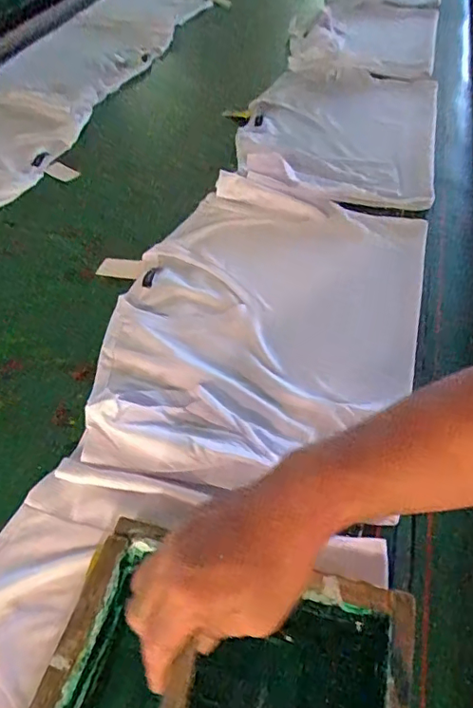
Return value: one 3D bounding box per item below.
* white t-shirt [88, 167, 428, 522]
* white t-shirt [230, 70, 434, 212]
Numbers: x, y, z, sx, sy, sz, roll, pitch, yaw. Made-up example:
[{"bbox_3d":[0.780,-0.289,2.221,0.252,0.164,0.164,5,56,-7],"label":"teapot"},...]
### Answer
[{"bbox_3d":[0.040,-0.064,0.701,0.381,0.026,0.534,11,49,12],"label":"white t-shirt"},{"bbox_3d":[0.203,-0.460,1.058,0.366,0.030,0.546,10,49,11],"label":"white t-shirt"}]

